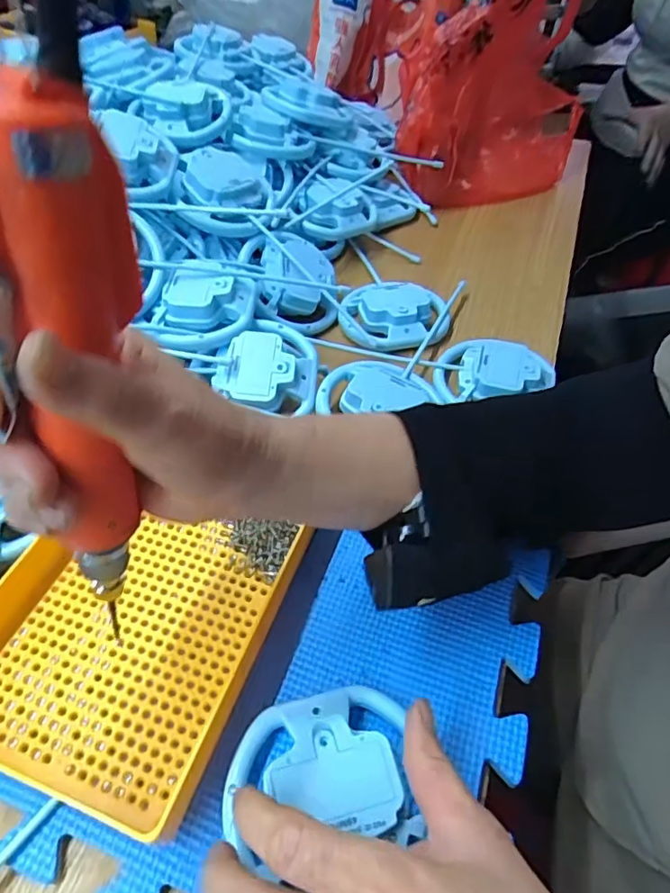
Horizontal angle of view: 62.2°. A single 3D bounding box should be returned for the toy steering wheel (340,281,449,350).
[{"bbox_3d":[0.055,-0.123,0.517,0.098,0.031,0.086,1,50,-1],"label":"toy steering wheel"}]

